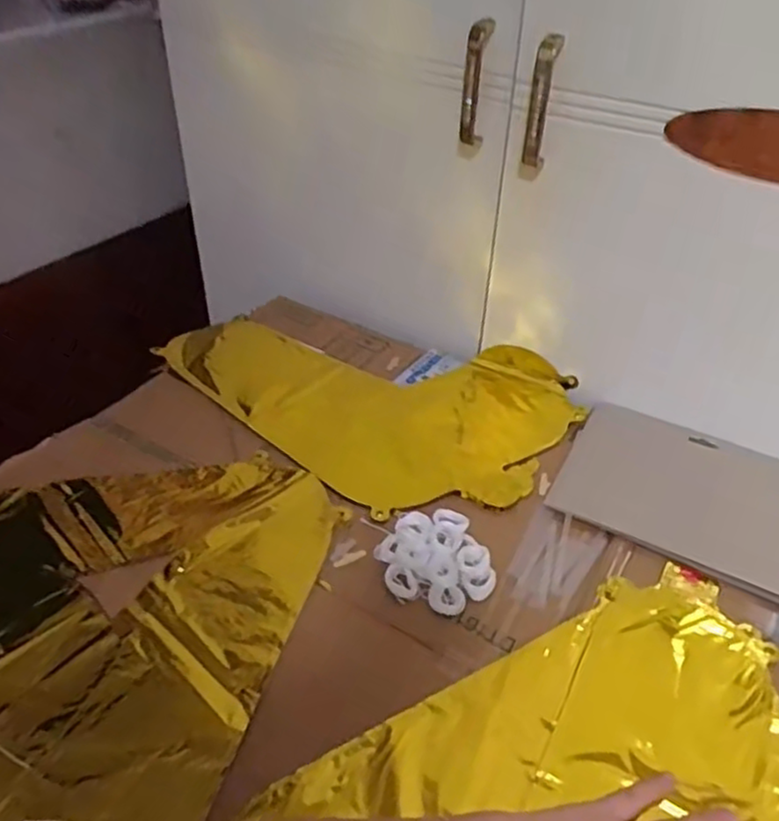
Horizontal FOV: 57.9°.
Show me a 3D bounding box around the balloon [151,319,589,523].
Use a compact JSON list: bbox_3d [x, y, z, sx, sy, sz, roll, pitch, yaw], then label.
[{"bbox_3d":[-0.023,-0.031,0.712,0.390,0.028,0.256,31,47,30],"label":"balloon"}]

